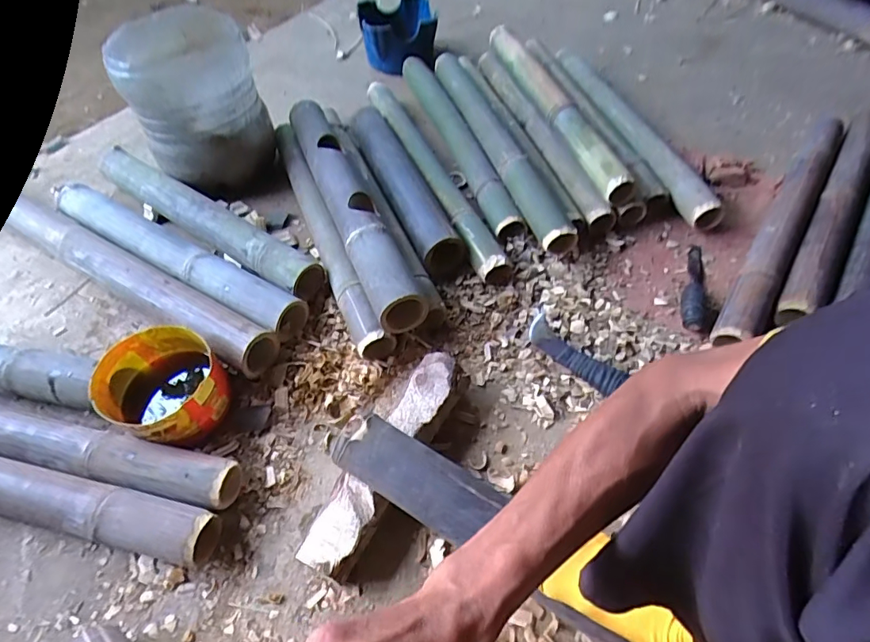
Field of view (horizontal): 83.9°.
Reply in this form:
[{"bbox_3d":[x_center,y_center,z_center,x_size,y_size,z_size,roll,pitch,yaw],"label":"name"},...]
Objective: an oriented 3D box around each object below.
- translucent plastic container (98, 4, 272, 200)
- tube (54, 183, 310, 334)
[{"bbox_3d":[-0.485,-0.451,1.002,0.238,0.252,0.300,-16,55,-9],"label":"translucent plastic container"},{"bbox_3d":[-0.478,-0.122,0.861,0.595,0.061,0.072,26,59,19],"label":"tube"}]

